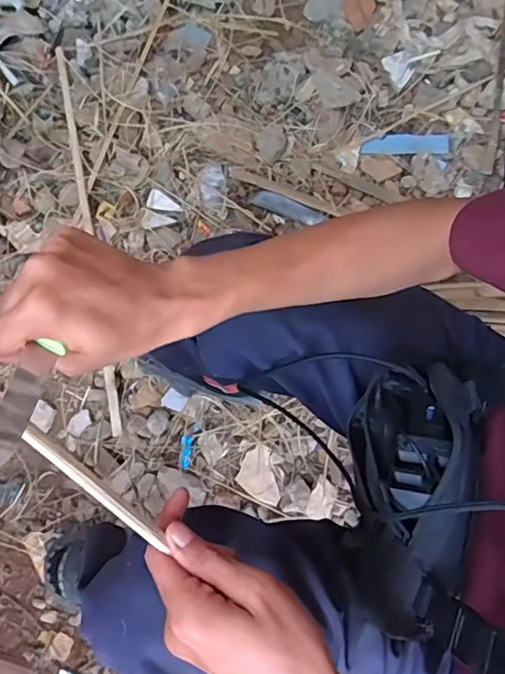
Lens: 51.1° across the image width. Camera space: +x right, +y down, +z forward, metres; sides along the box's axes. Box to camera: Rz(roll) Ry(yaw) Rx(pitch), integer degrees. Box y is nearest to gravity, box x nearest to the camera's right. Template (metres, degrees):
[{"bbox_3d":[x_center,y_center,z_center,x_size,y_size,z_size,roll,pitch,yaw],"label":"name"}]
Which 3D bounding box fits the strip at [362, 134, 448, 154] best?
[{"bbox_3d":[0.320,-0.405,1.108,0.184,0.008,0.045,0,79,0],"label":"strip"}]

